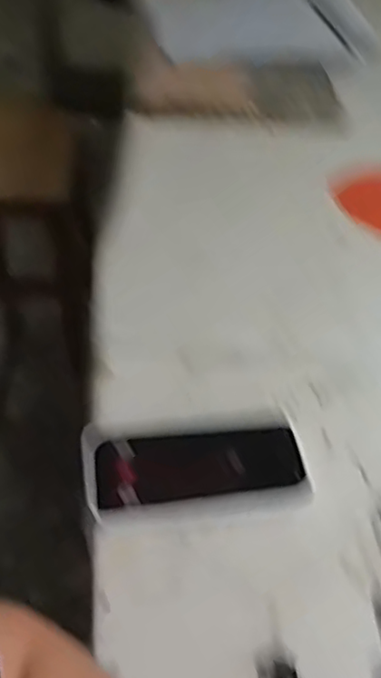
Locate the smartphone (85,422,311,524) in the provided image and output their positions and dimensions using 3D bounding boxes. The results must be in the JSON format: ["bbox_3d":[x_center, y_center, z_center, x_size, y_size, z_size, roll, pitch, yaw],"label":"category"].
[{"bbox_3d":[0.005,0.099,0.505,0.166,0.012,0.080,-1,46,-7],"label":"smartphone"}]

